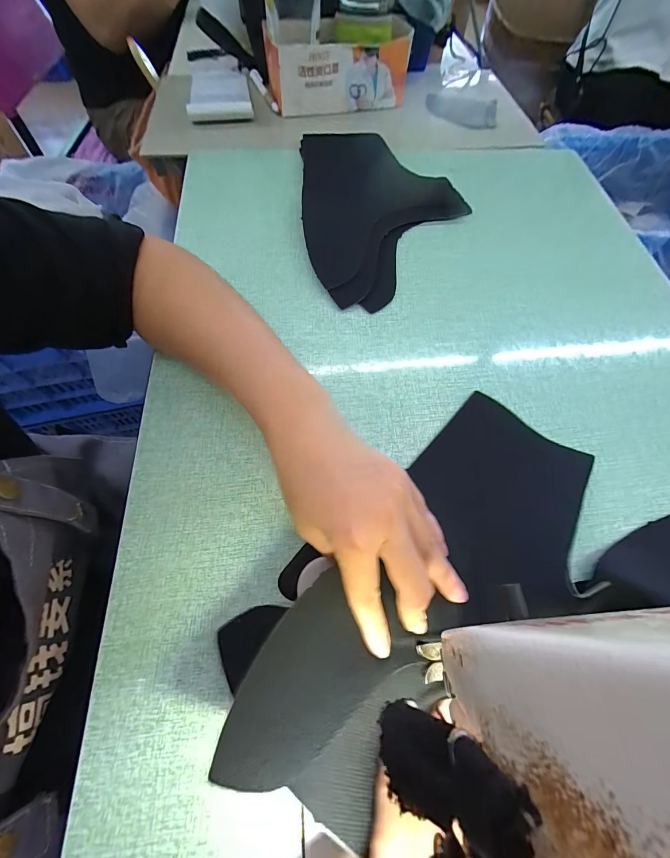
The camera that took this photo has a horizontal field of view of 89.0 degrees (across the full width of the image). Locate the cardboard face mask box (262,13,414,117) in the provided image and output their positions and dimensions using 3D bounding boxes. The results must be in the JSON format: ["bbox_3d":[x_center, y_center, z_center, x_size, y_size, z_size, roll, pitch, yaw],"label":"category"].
[{"bbox_3d":[0.004,-0.524,0.498,0.210,0.082,0.100,-1,64,-3],"label":"cardboard face mask box"}]

